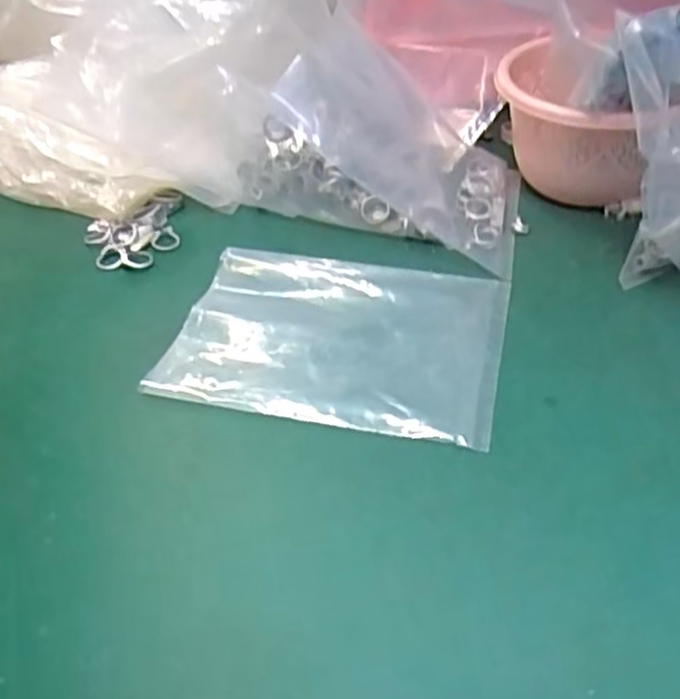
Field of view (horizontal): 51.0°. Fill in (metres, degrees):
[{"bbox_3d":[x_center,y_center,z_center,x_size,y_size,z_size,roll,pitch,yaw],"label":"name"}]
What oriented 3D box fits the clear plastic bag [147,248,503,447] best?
[{"bbox_3d":[-0.002,-0.010,0.437,0.194,0.007,0.143,8,44,13],"label":"clear plastic bag"}]

